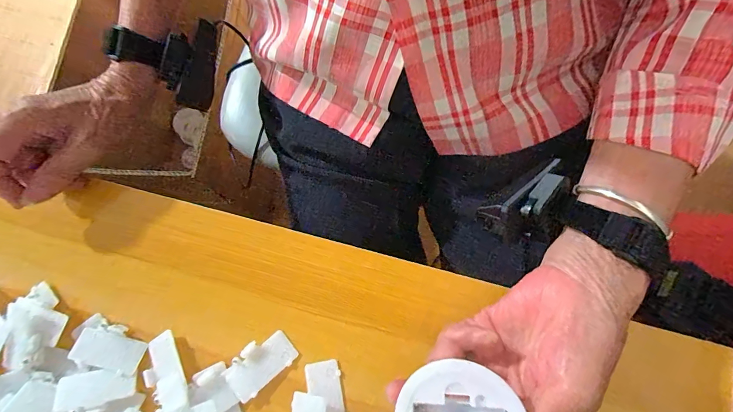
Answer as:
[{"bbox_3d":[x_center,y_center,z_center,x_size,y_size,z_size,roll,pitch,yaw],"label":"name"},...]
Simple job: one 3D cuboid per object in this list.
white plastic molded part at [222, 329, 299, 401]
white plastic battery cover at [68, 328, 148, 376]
[{"bbox_3d":[-0.074,0.109,0.262,0.047,0.004,0.028,-40,76,-6],"label":"white plastic molded part"},{"bbox_3d":[-0.183,0.103,0.269,0.047,0.007,0.023,11,76,8],"label":"white plastic battery cover"}]

